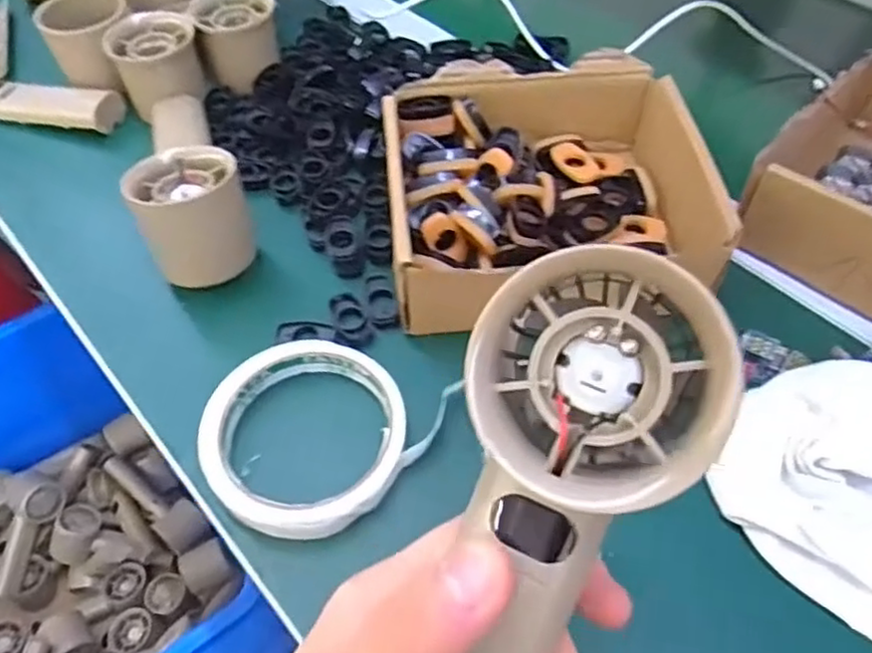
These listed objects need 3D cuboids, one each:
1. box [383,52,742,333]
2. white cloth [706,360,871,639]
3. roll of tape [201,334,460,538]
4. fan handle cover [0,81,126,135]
[{"bbox_3d":[0.058,-0.078,0.378,0.165,0.057,0.145,-4,53,-4],"label":"box"},{"bbox_3d":[0.206,0.060,0.299,0.147,0.027,0.118,-33,60,-22],"label":"white cloth"},{"bbox_3d":[-0.057,0.047,0.317,0.097,0.015,0.102,0,53,0],"label":"roll of tape"},{"bbox_3d":[-0.270,-0.156,0.473,0.103,0.019,0.033,10,54,7],"label":"fan handle cover"}]

